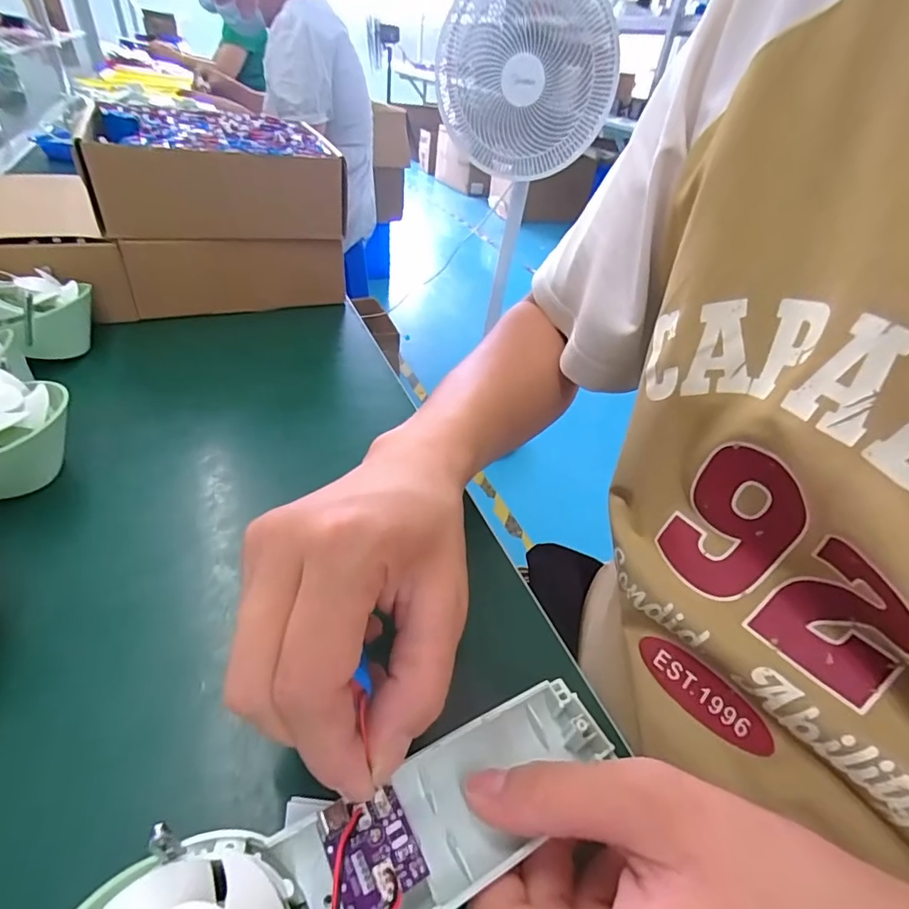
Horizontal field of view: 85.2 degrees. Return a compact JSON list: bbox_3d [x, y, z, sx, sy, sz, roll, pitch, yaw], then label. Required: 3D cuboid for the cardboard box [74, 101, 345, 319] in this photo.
[{"bbox_3d":[-0.225,-0.237,0.489,0.213,0.146,0.162,-7,40,-17],"label":"cardboard box"}]

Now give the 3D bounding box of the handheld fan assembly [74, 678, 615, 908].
[{"bbox_3d":[-0.023,0.121,0.153,0.172,0.025,0.057,-10,39,-36],"label":"handheld fan assembly"}]

